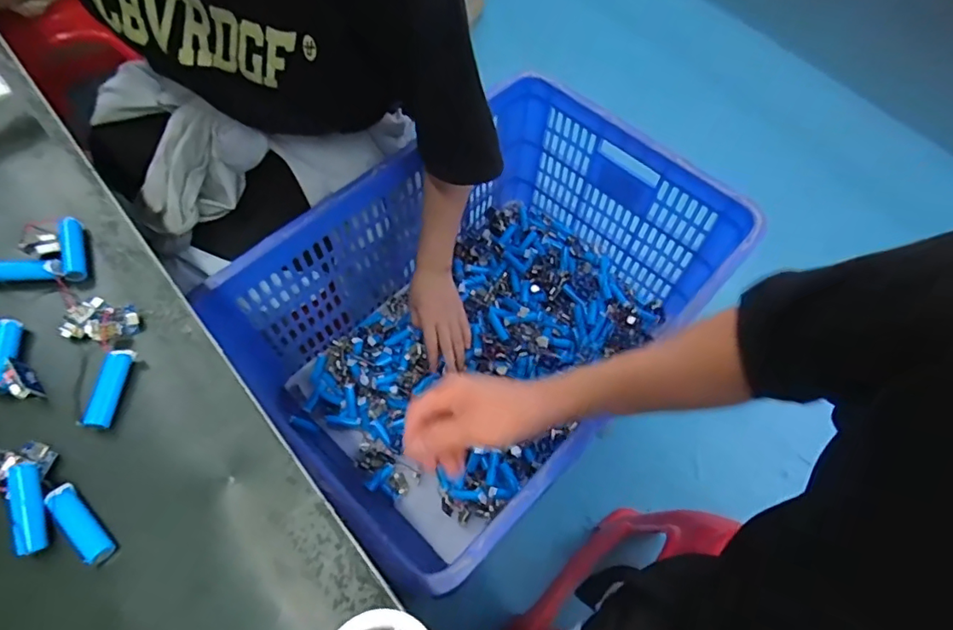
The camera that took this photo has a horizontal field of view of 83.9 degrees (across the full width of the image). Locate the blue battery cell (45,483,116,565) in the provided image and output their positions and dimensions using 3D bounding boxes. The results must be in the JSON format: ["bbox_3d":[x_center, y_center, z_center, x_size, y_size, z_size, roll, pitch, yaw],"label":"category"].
[{"bbox_3d":[-0.234,0.123,0.312,0.014,0.015,0.049,-40,71,-22],"label":"blue battery cell"}]

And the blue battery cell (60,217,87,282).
[{"bbox_3d":[-0.303,-0.050,0.399,0.012,0.015,0.052,-15,64,-12],"label":"blue battery cell"}]

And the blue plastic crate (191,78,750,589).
[{"bbox_3d":[0.005,-0.007,0.752,0.588,0.297,0.411,-37,70,-21],"label":"blue plastic crate"}]

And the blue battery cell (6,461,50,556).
[{"bbox_3d":[-0.262,0.112,0.309,0.014,0.011,0.050,-14,83,-8],"label":"blue battery cell"}]

